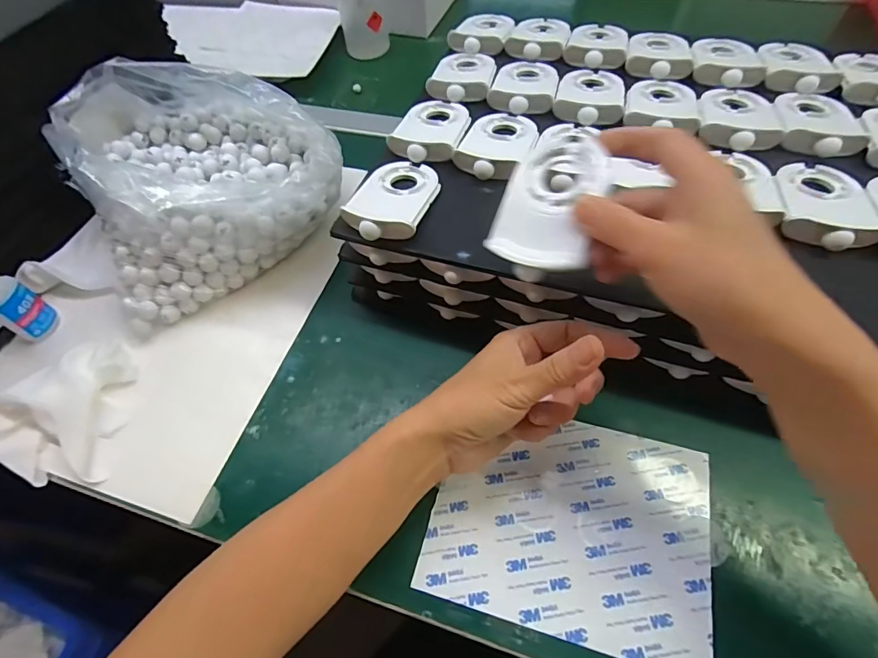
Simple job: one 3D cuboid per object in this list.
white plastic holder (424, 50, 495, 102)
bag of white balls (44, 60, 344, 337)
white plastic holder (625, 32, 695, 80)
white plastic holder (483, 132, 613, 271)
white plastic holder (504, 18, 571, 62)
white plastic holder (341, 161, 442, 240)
[{"bbox_3d":[0.026,-0.250,0.440,0.057,0.018,0.092,10,58,10],"label":"white plastic holder"},{"bbox_3d":[-0.228,-0.158,0.433,0.221,0.111,0.227,-29,59,-15],"label":"bag of white balls"},{"bbox_3d":[0.214,-0.266,0.443,0.059,0.015,0.086,12,50,10],"label":"white plastic holder"},{"bbox_3d":[0.068,-0.075,0.272,0.057,0.016,0.083,17,83,26],"label":"white plastic holder"},{"bbox_3d":[0.106,-0.308,0.476,0.059,0.016,0.084,15,59,13],"label":"white plastic holder"},{"bbox_3d":[-0.034,-0.104,0.345,0.056,0.012,0.088,16,59,13],"label":"white plastic holder"}]

